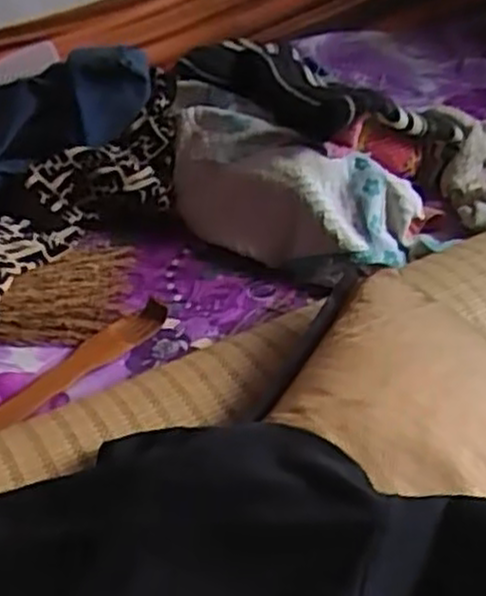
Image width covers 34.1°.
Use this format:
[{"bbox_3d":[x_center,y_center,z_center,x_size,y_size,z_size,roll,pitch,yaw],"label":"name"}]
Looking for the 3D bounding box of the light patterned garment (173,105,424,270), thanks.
[{"bbox_3d":[0.040,-0.105,0.825,0.270,0.099,0.131,14,41,17],"label":"light patterned garment"}]

